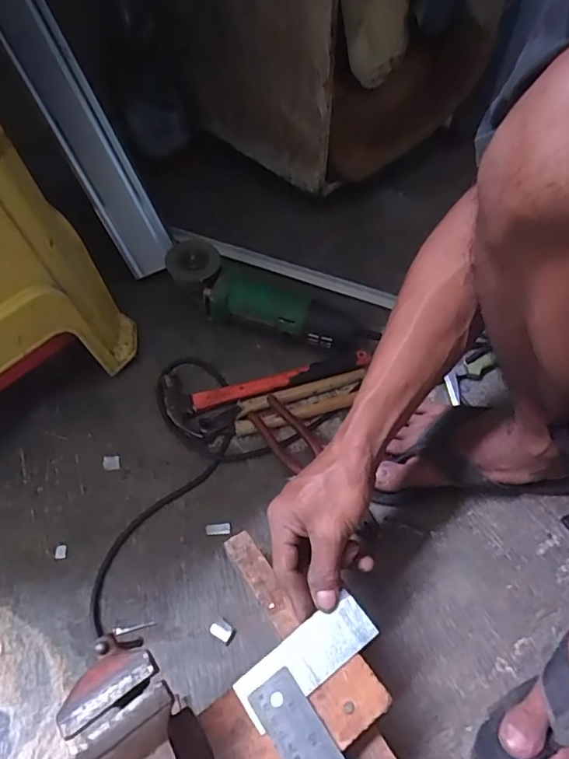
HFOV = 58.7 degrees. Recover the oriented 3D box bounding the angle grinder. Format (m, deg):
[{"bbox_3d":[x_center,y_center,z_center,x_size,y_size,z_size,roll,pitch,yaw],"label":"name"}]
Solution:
[{"bbox_3d":[-0.019,-0.112,0.665,0.261,0.080,0.091,17,57,10],"label":"angle grinder"}]

